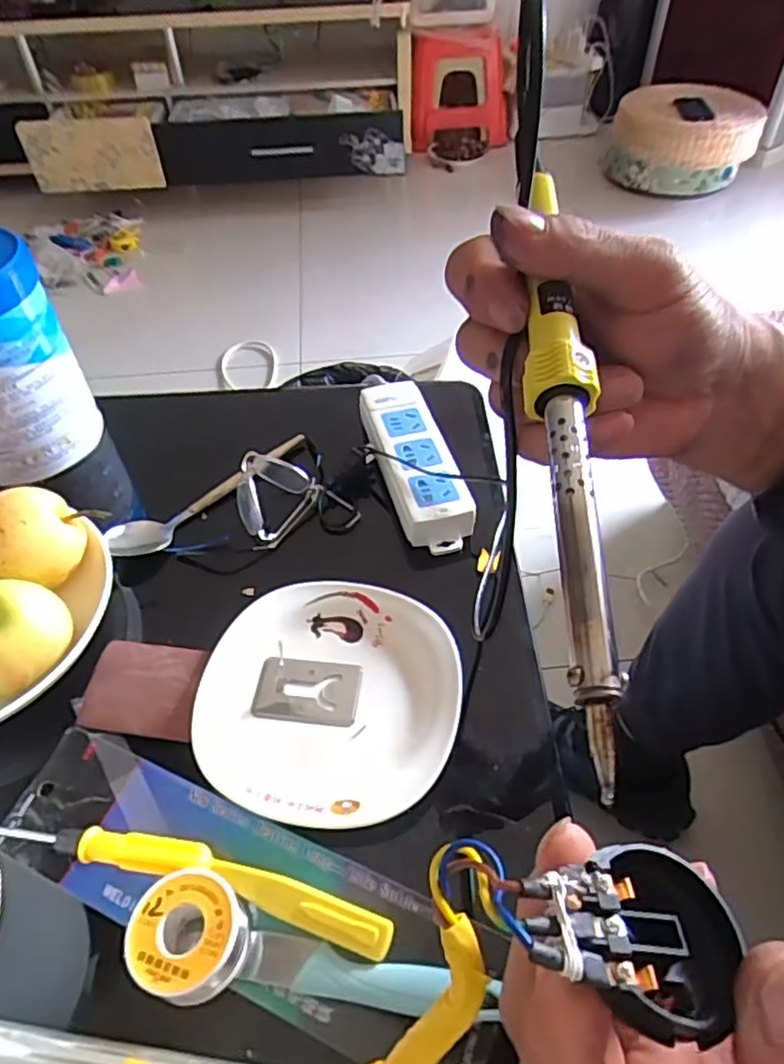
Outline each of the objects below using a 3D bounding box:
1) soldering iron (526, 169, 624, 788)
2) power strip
[{"bbox_3d":[0.054,-0.032,0.210,0.020,0.028,0.216,1,61,2],"label":"soldering iron"},{"bbox_3d":[0.015,-0.067,0.571,0.063,0.038,0.199,-13,48,-11],"label":"power strip"}]

